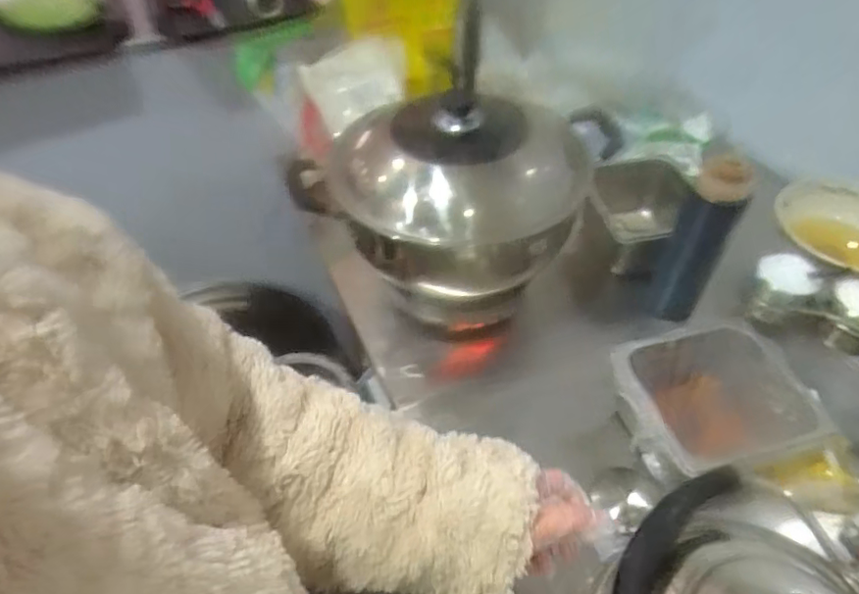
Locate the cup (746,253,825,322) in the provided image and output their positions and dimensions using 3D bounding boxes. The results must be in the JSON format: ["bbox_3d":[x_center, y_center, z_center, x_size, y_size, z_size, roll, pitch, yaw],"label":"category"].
[{"bbox_3d":[0.447,-0.010,0.720,0.076,0.072,0.064,29,54,26],"label":"cup"}]

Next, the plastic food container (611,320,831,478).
[{"bbox_3d":[0.296,0.104,0.587,0.184,0.061,0.156,-10,47,-8],"label":"plastic food container"}]

